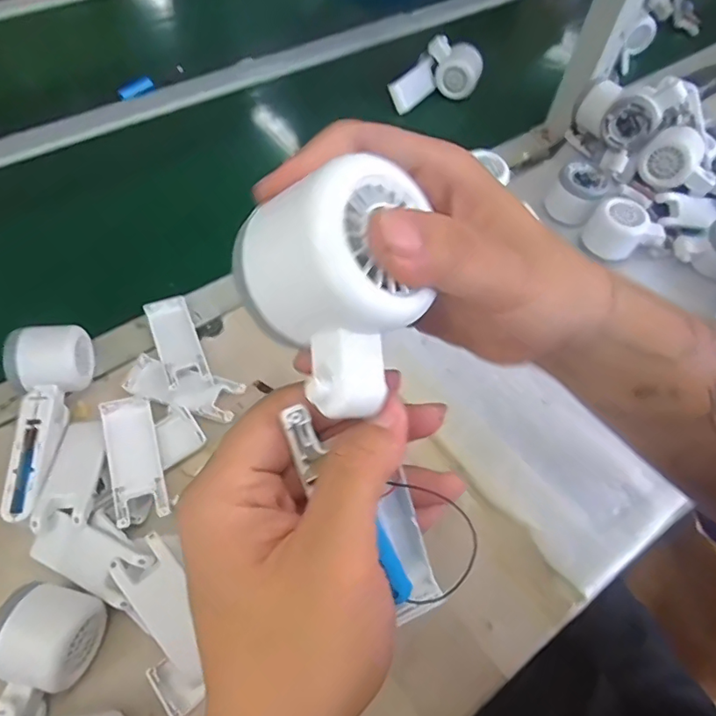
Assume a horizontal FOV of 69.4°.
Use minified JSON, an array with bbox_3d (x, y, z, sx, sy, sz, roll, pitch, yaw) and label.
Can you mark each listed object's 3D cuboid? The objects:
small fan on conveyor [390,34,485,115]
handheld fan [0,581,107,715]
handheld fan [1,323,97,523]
[{"bbox_3d":[0.104,-0.407,0.738,0.136,0.062,0.064,-18,61,-15],"label":"small fan on conveyor"},{"bbox_3d":[-0.212,0.233,0.323,0.063,0.047,0.167,4,58,-2],"label":"handheld fan"},{"bbox_3d":[-0.257,0.051,0.427,0.061,0.054,0.157,-8,59,-9],"label":"handheld fan"}]

